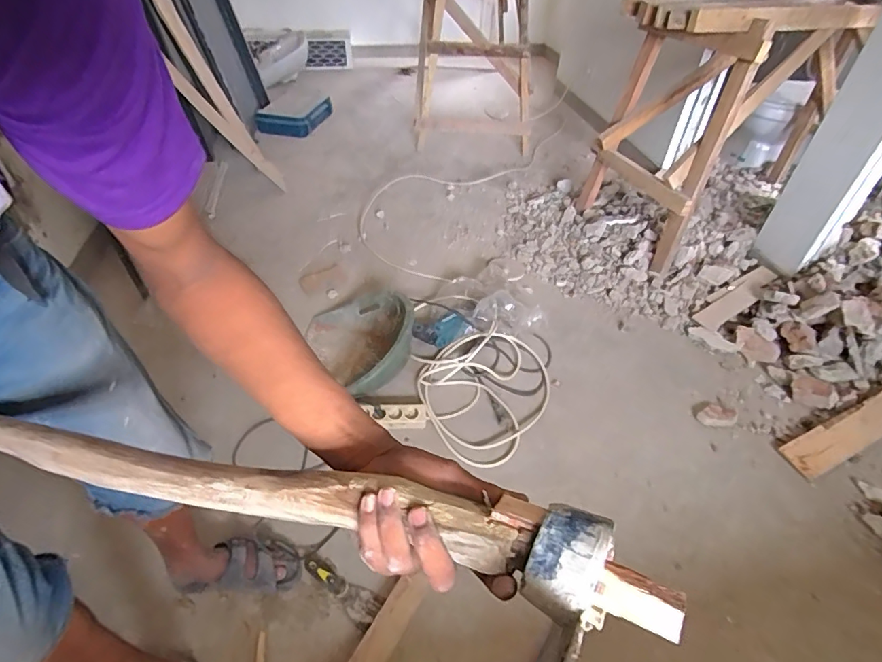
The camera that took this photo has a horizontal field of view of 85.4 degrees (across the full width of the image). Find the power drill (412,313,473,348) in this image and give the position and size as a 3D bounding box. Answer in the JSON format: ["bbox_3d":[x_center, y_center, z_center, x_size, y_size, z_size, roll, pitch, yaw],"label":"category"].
[{"bbox_3d":[0.004,-0.001,1.556,0.178,0.071,0.105,-20,47,-23],"label":"power drill"}]

